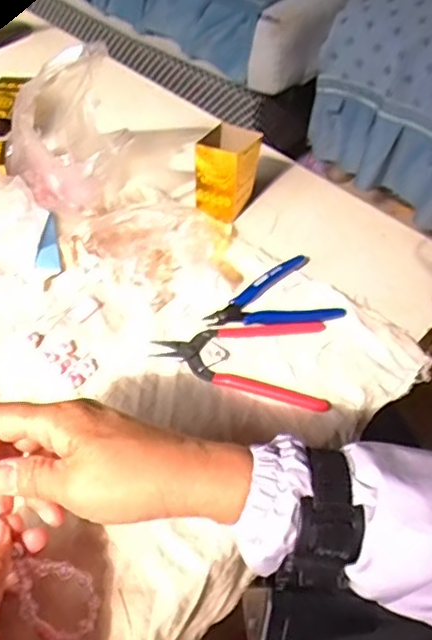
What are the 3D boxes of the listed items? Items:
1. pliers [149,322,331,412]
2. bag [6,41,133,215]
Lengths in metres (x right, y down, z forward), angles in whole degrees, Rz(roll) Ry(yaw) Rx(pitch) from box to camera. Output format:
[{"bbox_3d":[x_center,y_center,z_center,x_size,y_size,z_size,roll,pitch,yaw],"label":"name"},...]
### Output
[{"bbox_3d":[0.023,0.025,0.501,0.144,0.007,0.086,11,49,5],"label":"pliers"},{"bbox_3d":[-0.150,-0.180,0.574,0.103,0.135,0.094,16,50,9],"label":"bag"}]

